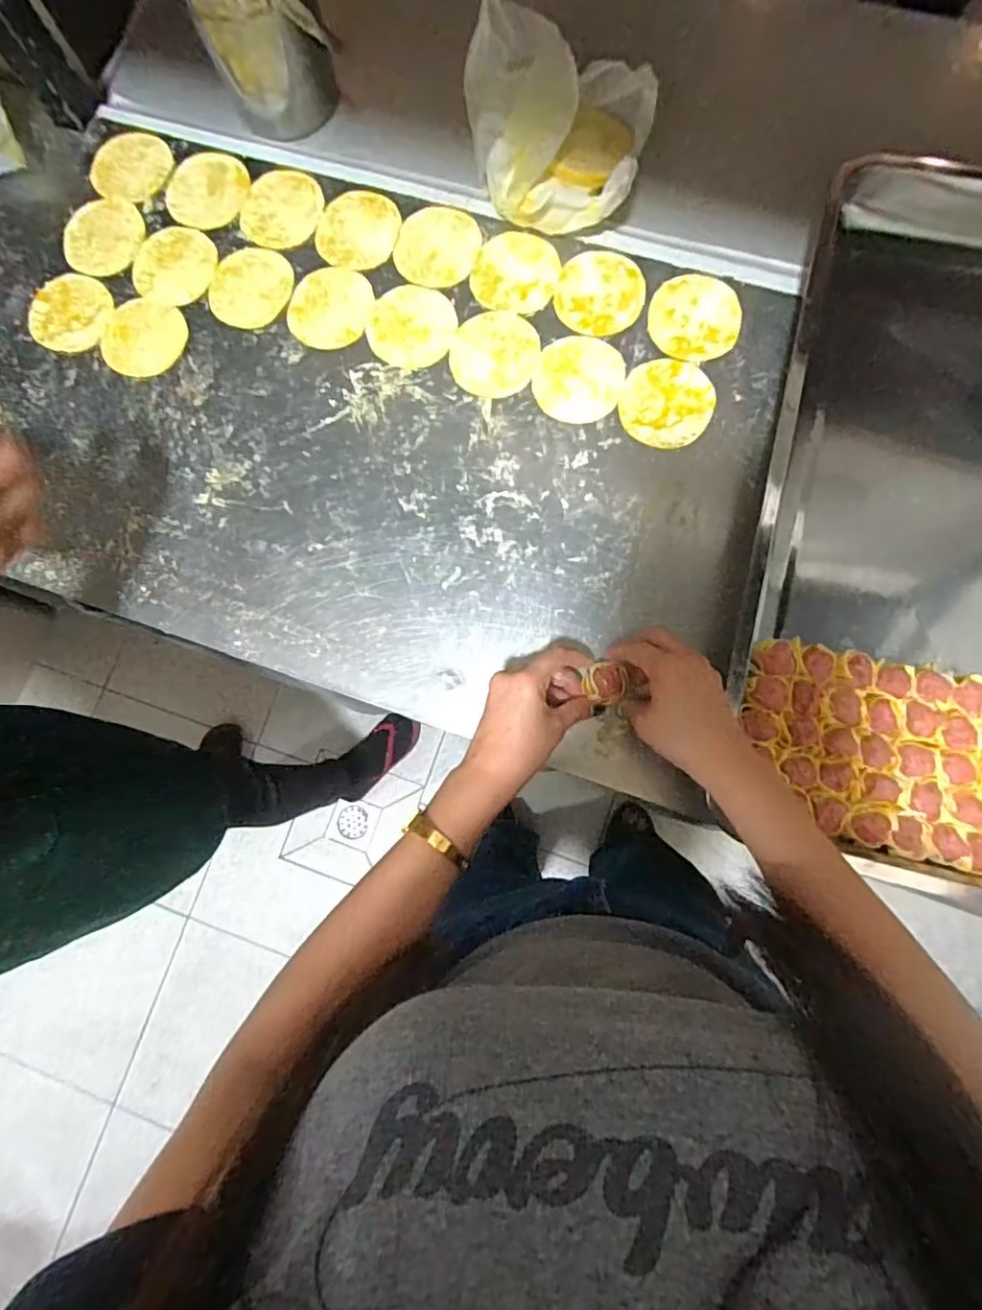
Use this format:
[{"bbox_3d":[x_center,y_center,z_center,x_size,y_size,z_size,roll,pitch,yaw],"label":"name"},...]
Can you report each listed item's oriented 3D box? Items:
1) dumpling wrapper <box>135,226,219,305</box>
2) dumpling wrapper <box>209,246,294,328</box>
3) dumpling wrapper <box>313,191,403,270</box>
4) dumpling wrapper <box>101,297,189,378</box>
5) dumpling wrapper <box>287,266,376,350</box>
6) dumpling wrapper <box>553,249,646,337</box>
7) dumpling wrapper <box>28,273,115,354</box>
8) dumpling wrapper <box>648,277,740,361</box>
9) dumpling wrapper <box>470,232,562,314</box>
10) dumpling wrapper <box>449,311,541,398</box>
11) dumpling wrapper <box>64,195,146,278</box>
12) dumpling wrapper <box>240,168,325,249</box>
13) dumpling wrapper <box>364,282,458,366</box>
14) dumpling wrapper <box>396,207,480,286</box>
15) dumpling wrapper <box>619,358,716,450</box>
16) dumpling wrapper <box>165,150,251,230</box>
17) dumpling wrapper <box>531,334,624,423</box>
[{"bbox_3d":[-0.316,-0.393,0.596,0.078,0.004,0.079,0,84,-1],"label":"dumpling wrapper"},{"bbox_3d":[-0.239,-0.364,0.588,0.082,0.005,0.086,0,82,3],"label":"dumpling wrapper"},{"bbox_3d":[-0.132,-0.422,0.588,0.081,0.004,0.086,0,82,3],"label":"dumpling wrapper"},{"bbox_3d":[-0.344,-0.314,0.588,0.083,0.004,0.082,0,79,2],"label":"dumpling wrapper"},{"bbox_3d":[-0.156,-0.336,0.574,0.077,0.004,0.083,0,82,3],"label":"dumpling wrapper"},{"bbox_3d":[0.103,-0.344,0.561,0.081,0.004,0.084,-3,84,6],"label":"dumpling wrapper"},{"bbox_3d":[-0.423,-0.341,0.591,0.077,0.005,0.081,0,82,3],"label":"dumpling wrapper"},{"bbox_3d":[0.189,-0.315,0.551,0.081,0.004,0.087,6,82,3],"label":"dumpling wrapper"},{"bbox_3d":[0.025,-0.368,0.569,0.081,0.004,0.082,0,82,3],"label":"dumpling wrapper"},{"bbox_3d":[0.003,-0.285,0.558,0.083,0.004,0.083,0,82,3],"label":"dumpling wrapper"},{"bbox_3d":[-0.395,-0.428,0.606,0.079,0.006,0.092,0,82,3],"label":"dumpling wrapper"},{"bbox_3d":[-0.212,-0.452,0.597,0.083,0.004,0.087,0,82,3],"label":"dumpling wrapper"},{"bbox_3d":[-0.075,-0.315,0.566,0.083,0.004,0.083,0,82,3],"label":"dumpling wrapper"},{"bbox_3d":[-0.052,-0.401,0.579,0.082,0.004,0.086,2,82,3],"label":"dumpling wrapper"},{"bbox_3d":[0.161,-0.230,0.541,0.081,0.004,0.085,21,83,5],"label":"dumpling wrapper"},{"bbox_3d":[-0.290,-0.477,0.605,0.084,0.004,0.090,0,82,3],"label":"dumpling wrapper"},{"bbox_3d":[0.081,-0.256,0.550,0.081,0.004,0.083,0,82,3],"label":"dumpling wrapper"}]

